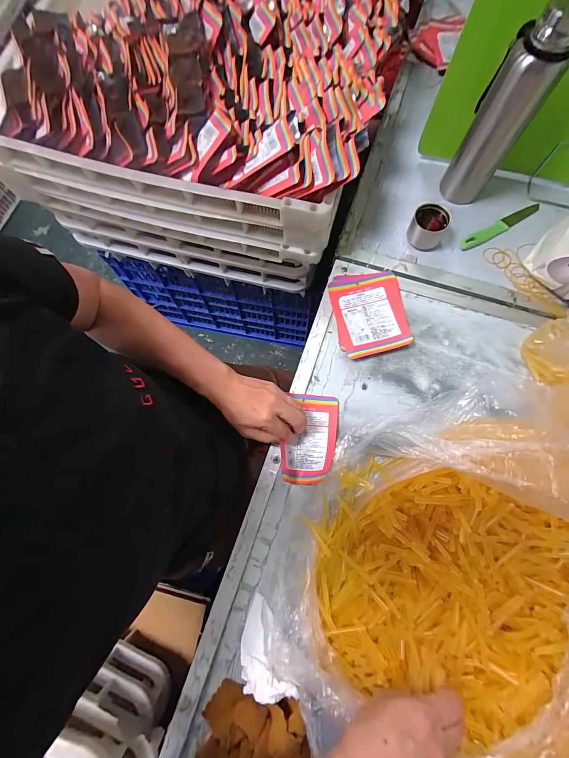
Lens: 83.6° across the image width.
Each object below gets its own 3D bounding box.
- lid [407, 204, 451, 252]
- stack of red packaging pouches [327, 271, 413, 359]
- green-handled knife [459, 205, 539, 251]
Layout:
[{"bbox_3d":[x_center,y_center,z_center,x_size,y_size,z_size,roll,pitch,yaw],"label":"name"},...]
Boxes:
[{"bbox_3d":[0.257,-0.272,0.571,0.061,0.061,0.048,32,77,10],"label":"lid"},{"bbox_3d":[0.146,-0.115,0.548,0.119,0.018,0.148,-11,74,-2],"label":"stack of red packaging pouches"},{"bbox_3d":[0.403,-0.286,0.596,0.167,0.008,0.028,-29,76,-6],"label":"green-handled knife"}]

